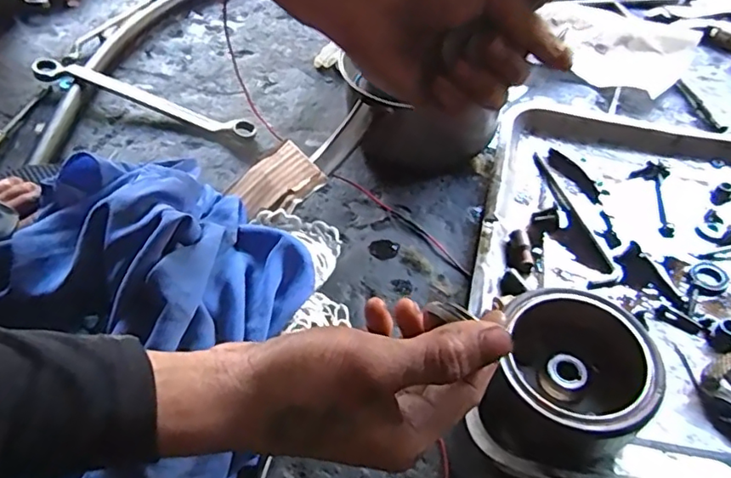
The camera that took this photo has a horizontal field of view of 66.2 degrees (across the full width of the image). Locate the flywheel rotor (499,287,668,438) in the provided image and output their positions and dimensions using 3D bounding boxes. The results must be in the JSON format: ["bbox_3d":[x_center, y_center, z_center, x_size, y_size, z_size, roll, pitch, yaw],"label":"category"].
[{"bbox_3d":[0.140,0.089,0.382,0.101,0.051,0.104,15,51,12],"label":"flywheel rotor"}]

